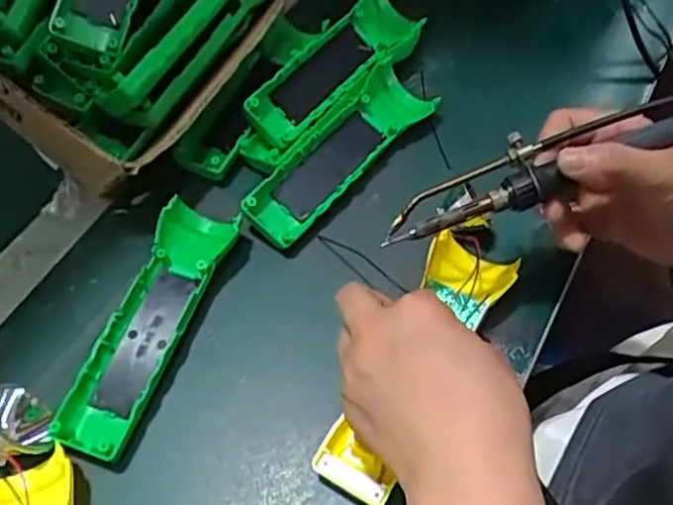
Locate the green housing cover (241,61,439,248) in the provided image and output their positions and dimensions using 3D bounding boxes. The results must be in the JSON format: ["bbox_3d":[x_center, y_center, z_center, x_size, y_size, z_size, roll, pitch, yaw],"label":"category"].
[{"bbox_3d":[0.002,-0.071,0.457,0.052,0.025,0.164,44,70,4],"label":"green housing cover"}]

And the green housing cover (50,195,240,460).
[{"bbox_3d":[-0.112,0.043,0.396,0.046,0.031,0.162,15,59,13],"label":"green housing cover"}]

